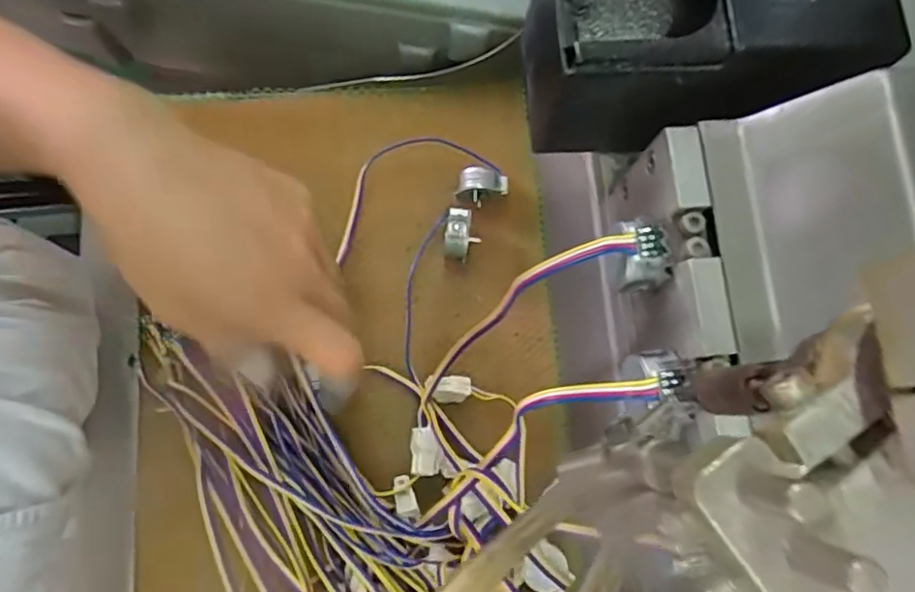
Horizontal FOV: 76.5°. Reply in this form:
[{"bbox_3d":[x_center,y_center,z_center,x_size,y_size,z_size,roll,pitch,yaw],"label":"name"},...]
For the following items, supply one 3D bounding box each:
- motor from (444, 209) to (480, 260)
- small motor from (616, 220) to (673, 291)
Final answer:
[{"bbox_3d":[0.003,-0.037,0.338,0.019,0.019,0.027,5,78,-2],"label":"motor"},{"bbox_3d":[0.058,-0.013,0.186,0.013,0.016,0.020,-16,80,-3],"label":"small motor"}]

